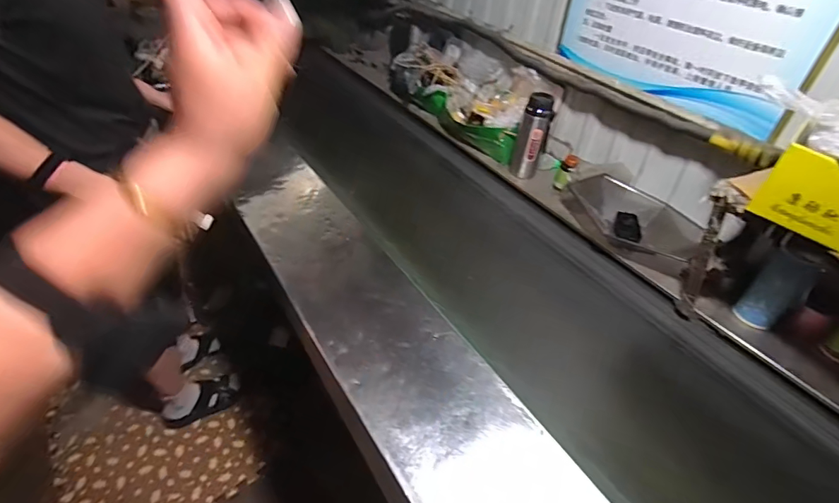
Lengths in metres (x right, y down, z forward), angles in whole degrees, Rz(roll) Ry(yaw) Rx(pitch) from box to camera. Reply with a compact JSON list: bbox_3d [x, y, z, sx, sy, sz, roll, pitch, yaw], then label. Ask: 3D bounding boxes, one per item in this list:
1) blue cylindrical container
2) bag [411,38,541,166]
[{"bbox_3d":[0.700,0.072,0.847,0.081,0.173,0.080,3,41,-3],"label":"blue cylindrical container"},{"bbox_3d":[0.180,-0.492,1.417,0.251,0.222,0.482,-30,52,-34],"label":"bag"}]

